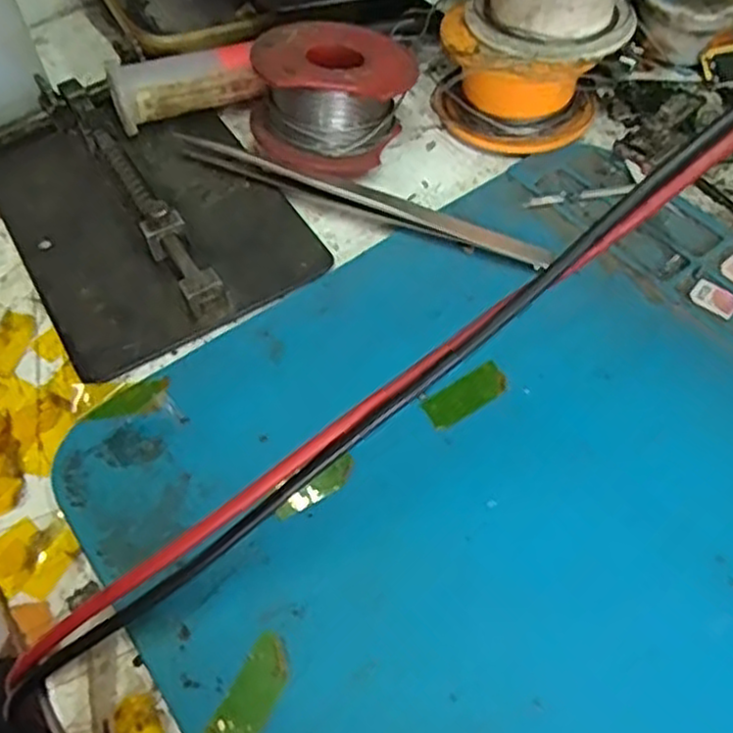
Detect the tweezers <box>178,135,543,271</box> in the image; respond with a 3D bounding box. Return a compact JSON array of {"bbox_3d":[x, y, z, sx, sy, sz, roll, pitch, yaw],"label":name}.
[{"bbox_3d":[-0.004,-0.054,0.234,0.125,0.006,0.010,20,59,16],"label":"tweezers"}]

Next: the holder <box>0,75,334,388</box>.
[{"bbox_3d":[-0.072,-0.053,0.234,0.078,0.013,0.111,-29,59,-16],"label":"holder"}]

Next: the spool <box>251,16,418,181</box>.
[{"bbox_3d":[-0.010,-0.089,0.243,0.044,0.032,0.047,-1,56,2],"label":"spool"}]

